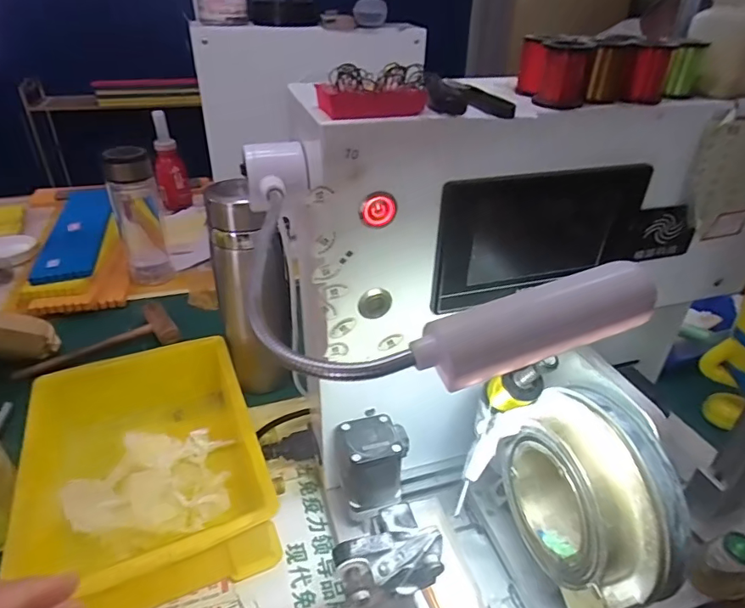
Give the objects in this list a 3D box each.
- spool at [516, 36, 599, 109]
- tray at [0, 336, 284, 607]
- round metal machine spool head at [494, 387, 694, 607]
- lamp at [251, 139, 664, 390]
[{"bbox_3d":[0.101,-0.130,0.276,0.038,0.032,0.030,11,34,14],"label":"spool"},{"bbox_3d":[-0.195,0.149,0.435,0.179,0.089,0.222,-13,36,-21],"label":"tray"},{"bbox_3d":[0.119,0.109,0.281,0.055,0.099,0.109,-11,35,-19],"label":"round metal machine spool head"},{"bbox_3d":[0.006,-0.035,0.223,0.129,0.030,0.183,-8,34,-15],"label":"lamp"}]

